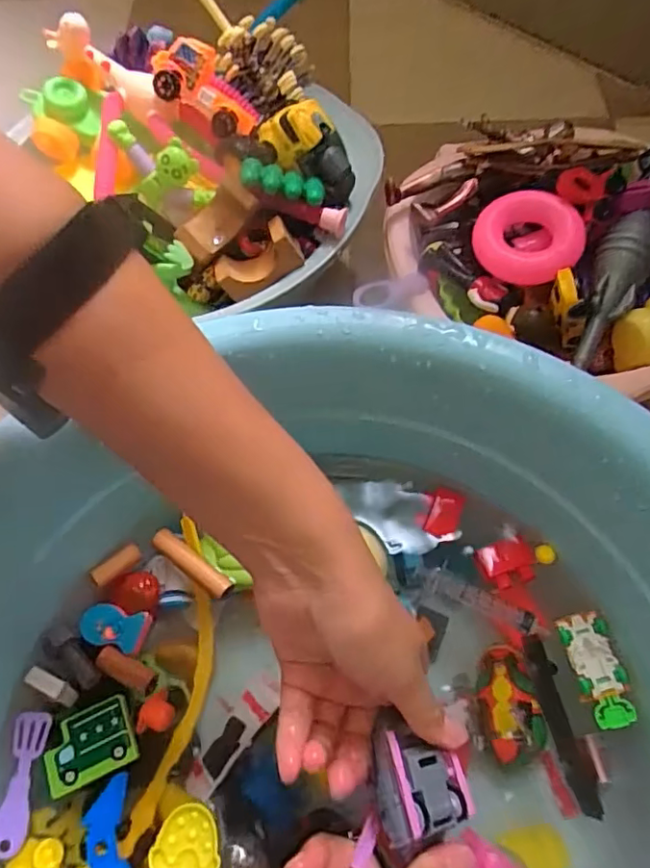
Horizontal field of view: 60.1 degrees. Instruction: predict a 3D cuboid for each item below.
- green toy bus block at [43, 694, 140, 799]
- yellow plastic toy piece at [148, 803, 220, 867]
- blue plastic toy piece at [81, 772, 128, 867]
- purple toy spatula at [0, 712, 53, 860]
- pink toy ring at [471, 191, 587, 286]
[{"bbox_3d":[-0.130,0.171,0.309,0.048,0.004,0.036,-23,64,-8],"label":"green toy bus block"},{"bbox_3d":[-0.071,0.212,0.285,0.034,0.014,0.037,-1,63,3],"label":"yellow plastic toy piece"},{"bbox_3d":[-0.111,0.215,0.293,0.023,0.009,0.059,-20,64,-7],"label":"blue plastic toy piece"},{"bbox_3d":[-0.165,0.188,0.304,0.018,0.008,0.067,-3,63,2],"label":"purple toy spatula"},{"bbox_3d":[0.148,-0.141,0.409,0.073,0.024,0.066,26,84,18],"label":"pink toy ring"}]

